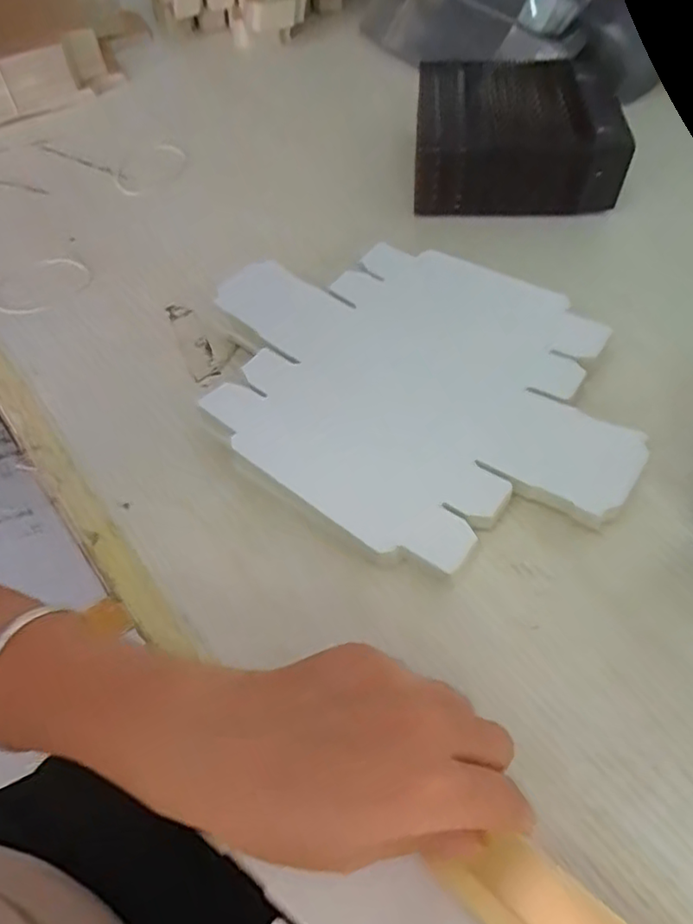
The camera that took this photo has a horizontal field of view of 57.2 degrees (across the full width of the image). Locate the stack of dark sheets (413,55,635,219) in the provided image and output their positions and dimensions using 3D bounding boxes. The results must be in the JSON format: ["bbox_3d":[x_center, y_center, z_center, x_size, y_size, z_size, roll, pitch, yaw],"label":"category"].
[{"bbox_3d":[0.110,-0.226,0.440,0.140,0.054,0.106,-6,58,-1],"label":"stack of dark sheets"}]

